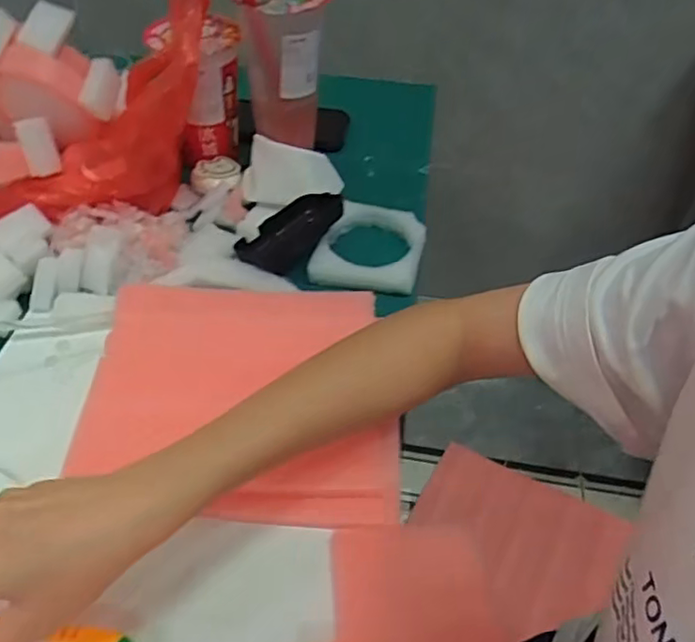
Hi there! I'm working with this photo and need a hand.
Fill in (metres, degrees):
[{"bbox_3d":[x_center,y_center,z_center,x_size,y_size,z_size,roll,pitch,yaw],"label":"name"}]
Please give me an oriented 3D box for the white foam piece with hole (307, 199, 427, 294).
[{"bbox_3d":[0.022,-0.069,0.557,0.090,0.022,0.105,11,47,7],"label":"white foam piece with hole"}]

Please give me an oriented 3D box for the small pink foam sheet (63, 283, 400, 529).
[{"bbox_3d":[-0.072,0.047,0.435,0.209,0.028,0.189,2,47,-1],"label":"small pink foam sheet"}]

